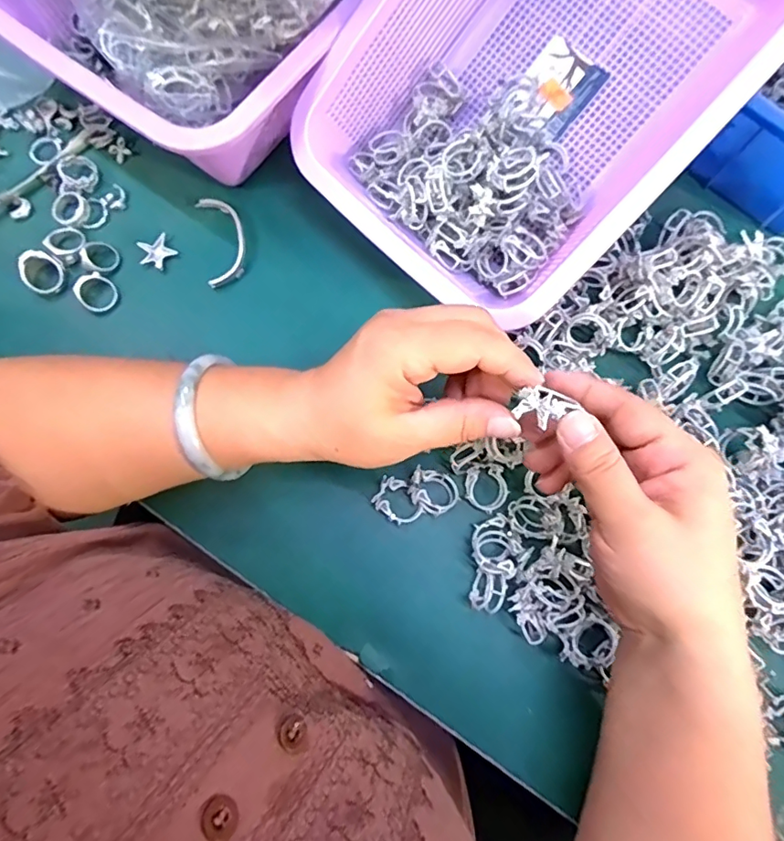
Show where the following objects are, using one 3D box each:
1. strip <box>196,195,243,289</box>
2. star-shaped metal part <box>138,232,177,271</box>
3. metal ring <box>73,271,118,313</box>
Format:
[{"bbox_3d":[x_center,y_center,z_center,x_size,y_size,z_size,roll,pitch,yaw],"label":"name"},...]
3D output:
[{"bbox_3d":[-0.114,-0.122,0.344,0.027,0.007,0.064,-13,80,-4],"label":"strip"},{"bbox_3d":[-0.158,-0.112,0.343,0.023,0.006,0.023,-26,81,-6],"label":"star-shaped metal part"},{"bbox_3d":[-0.193,-0.083,0.335,0.023,0.004,0.025,1,88,-23],"label":"metal ring"}]

